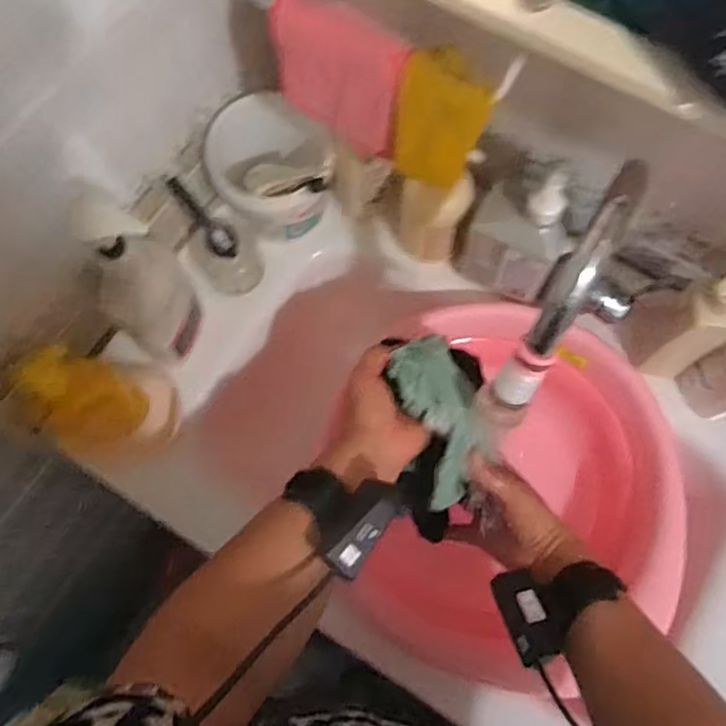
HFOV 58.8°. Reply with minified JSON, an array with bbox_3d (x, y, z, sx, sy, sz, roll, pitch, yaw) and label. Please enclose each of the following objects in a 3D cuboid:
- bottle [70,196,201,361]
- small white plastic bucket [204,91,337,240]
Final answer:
[{"bbox_3d":[-0.202,-0.068,0.612,0.042,0.238,0.090,30,76,9],"label":"bottle"},{"bbox_3d":[-0.099,-0.210,0.724,0.121,0.123,0.144,-25,75,-6],"label":"small white plastic bucket"}]

